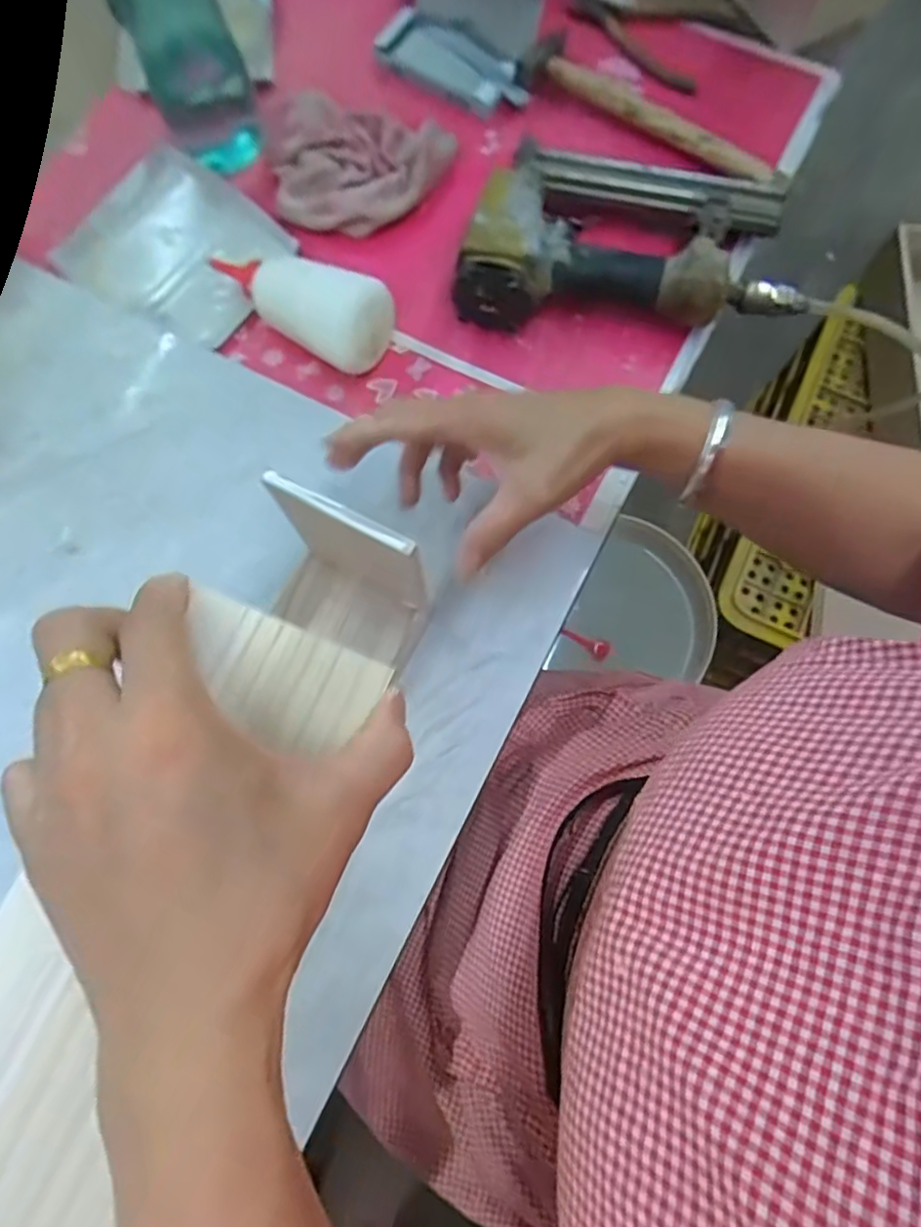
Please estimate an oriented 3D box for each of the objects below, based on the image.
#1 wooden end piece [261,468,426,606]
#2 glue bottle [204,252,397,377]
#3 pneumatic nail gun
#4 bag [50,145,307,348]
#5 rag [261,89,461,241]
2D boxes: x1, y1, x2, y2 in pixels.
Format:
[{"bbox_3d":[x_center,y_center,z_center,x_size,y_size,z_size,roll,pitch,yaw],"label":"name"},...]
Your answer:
[{"bbox_3d":[-0.063,-0.037,0.369,0.094,0.122,0.007,27,77,7],"label":"wooden end piece"},{"bbox_3d":[-0.123,-0.242,0.469,0.167,0.053,0.066,36,78,9],"label":"glue bottle"},{"bbox_3d":[0.122,-0.288,0.472,0.249,0.064,0.155,2,75,1],"label":"pneumatic nail gun"},{"bbox_3d":[-0.230,-0.299,0.512,0.159,0.022,0.135,27,77,7],"label":"bag"},{"bbox_3d":[-0.094,-0.371,0.515,0.155,0.027,0.112,12,75,4],"label":"rag"}]

